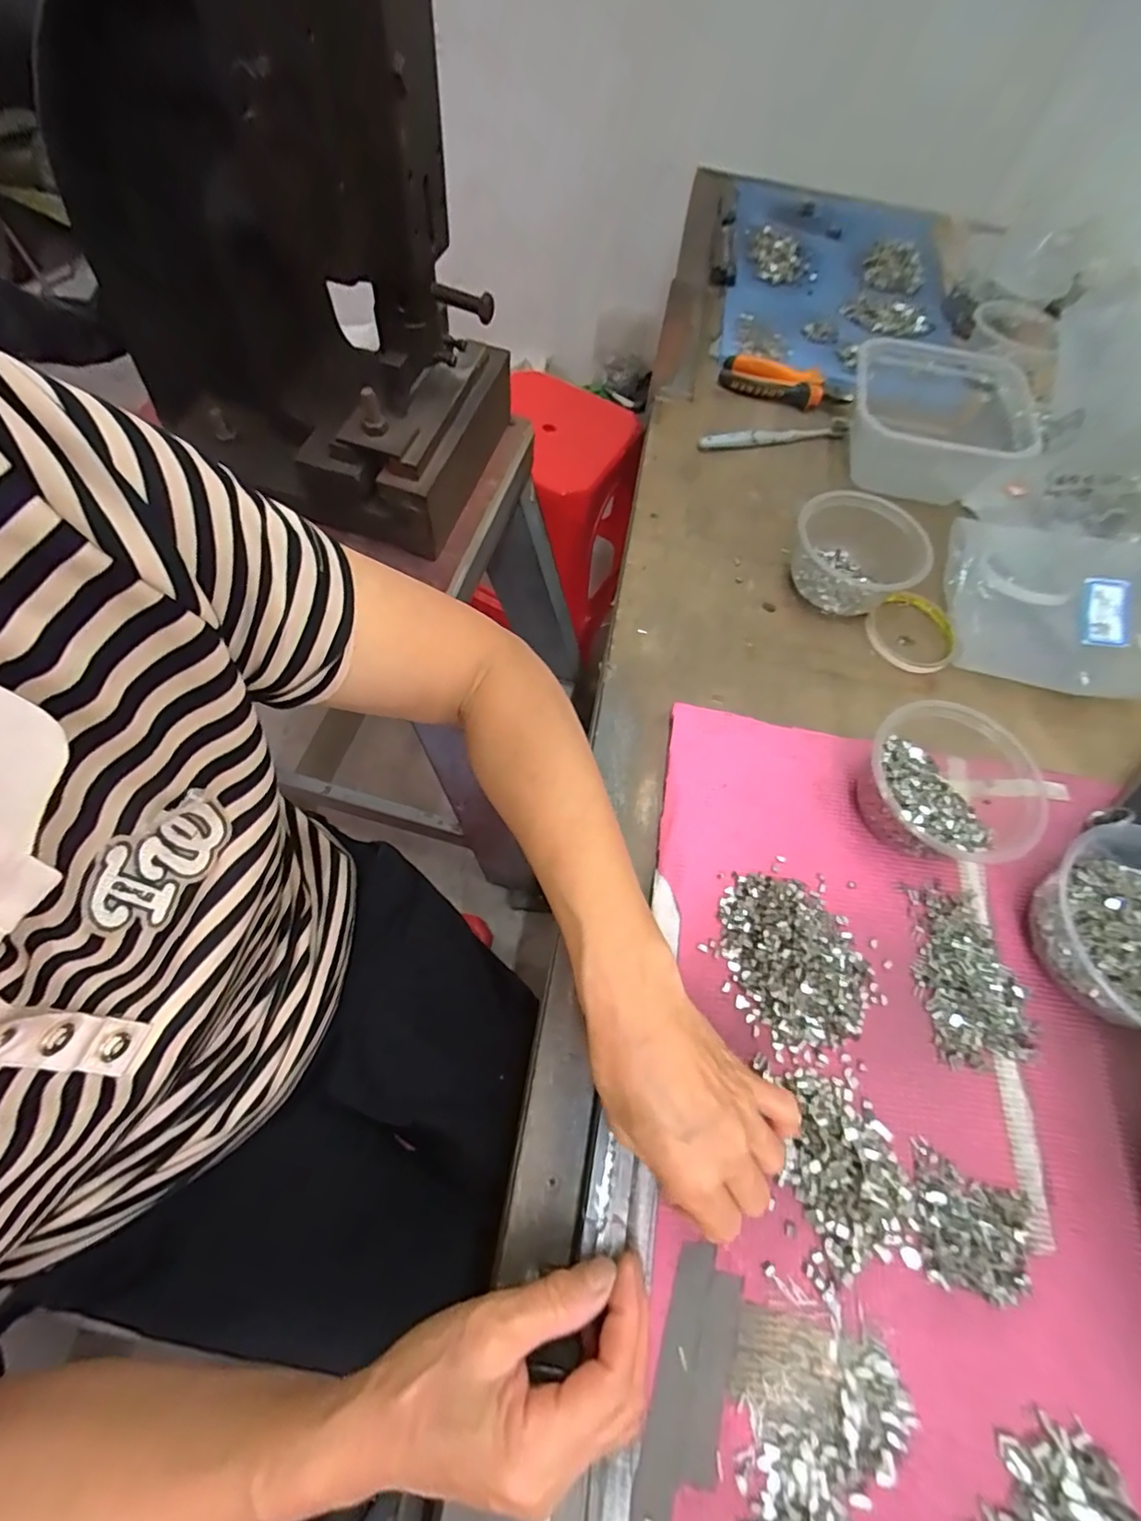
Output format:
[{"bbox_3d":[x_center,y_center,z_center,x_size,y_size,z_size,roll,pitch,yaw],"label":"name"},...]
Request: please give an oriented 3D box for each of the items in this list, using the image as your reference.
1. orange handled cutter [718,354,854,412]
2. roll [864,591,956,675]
[{"bbox_3d":[0.248,-0.437,0.661,0.146,0.023,0.045,25,63,7],"label":"orange handled cutter"},{"bbox_3d":[0.317,-0.119,0.527,0.087,0.016,0.078,-39,73,-22],"label":"roll"}]

